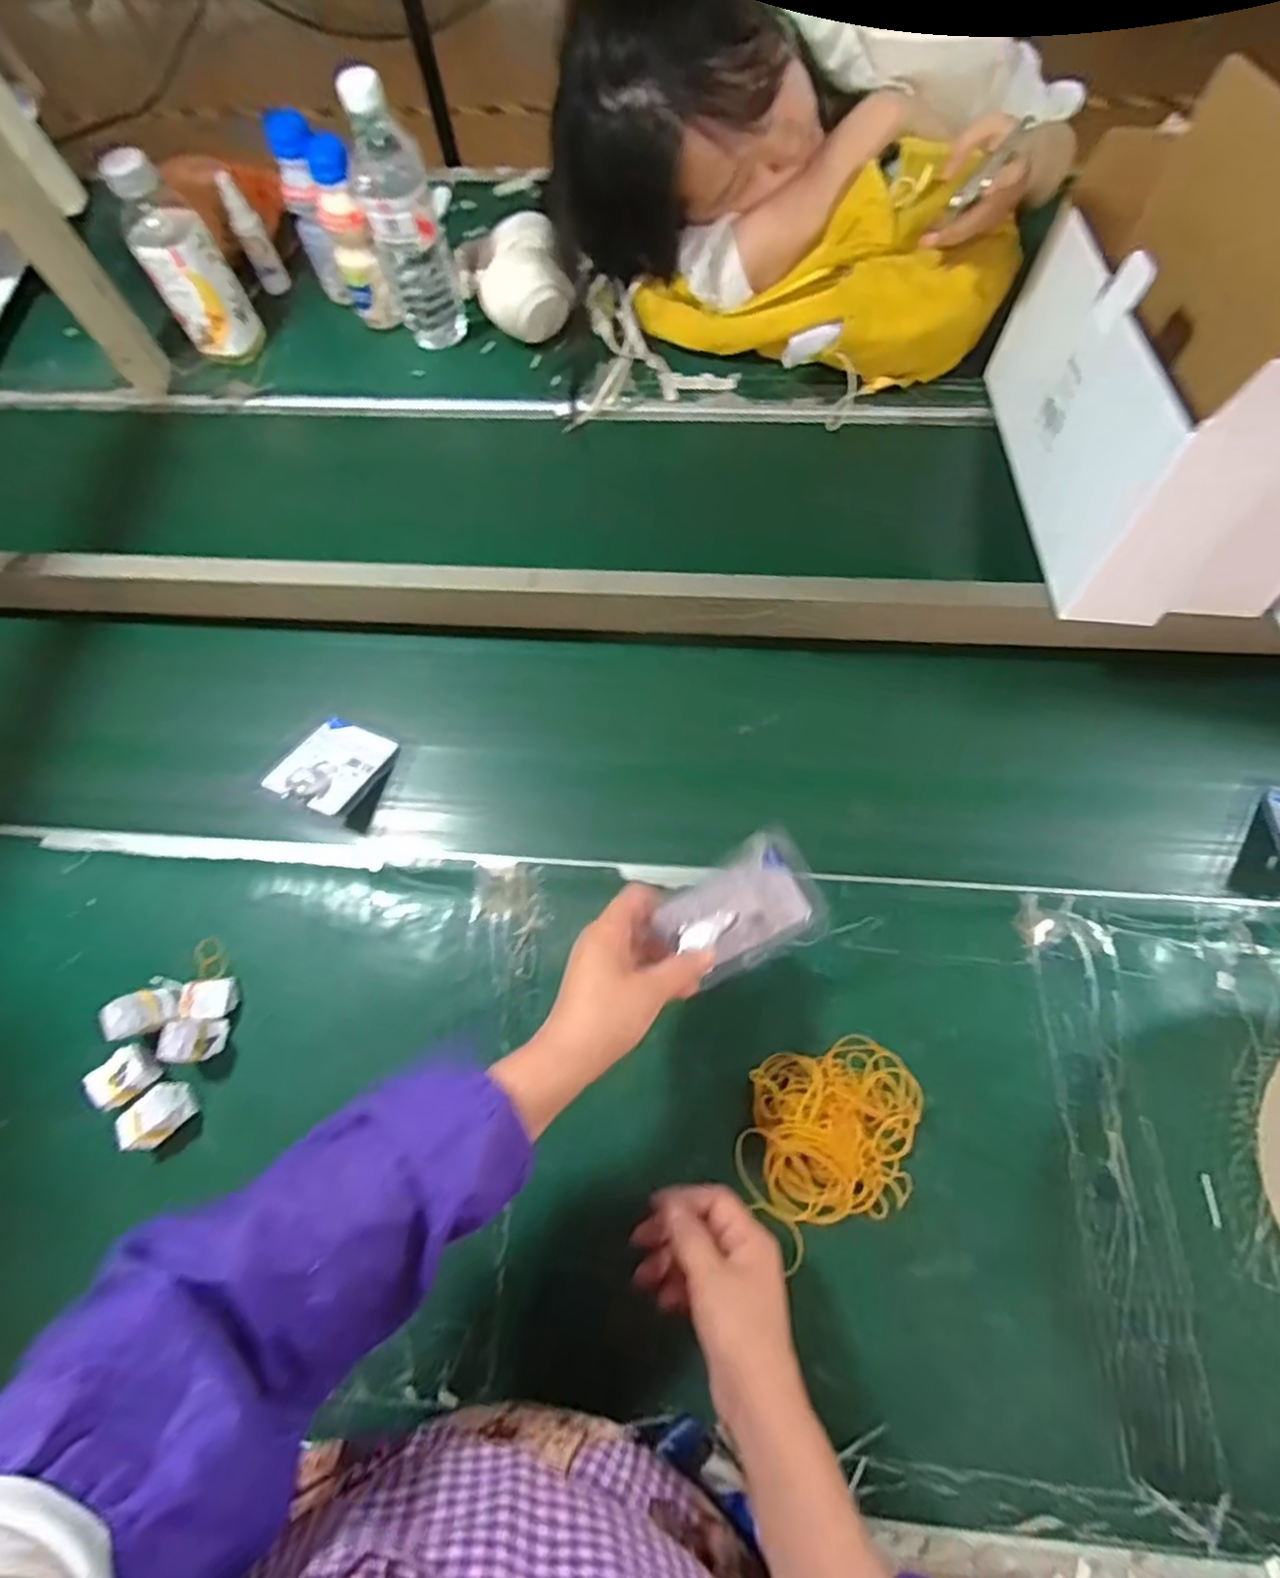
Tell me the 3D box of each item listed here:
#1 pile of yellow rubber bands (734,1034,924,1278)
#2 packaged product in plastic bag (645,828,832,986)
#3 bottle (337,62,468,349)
[{"bbox_3d":[0.135,0.246,0.487,0.132,0.026,0.115,-13,69,-2],"label":"pile of yellow rubber bands"},{"bbox_3d":[0.066,0.083,0.456,0.109,0.095,0.013,-26,29,-1],"label":"packaged product in plastic bag"},{"bbox_3d":[-0.236,-0.564,0.699,0.071,0.234,0.063,-19,70,-4],"label":"bottle"}]

